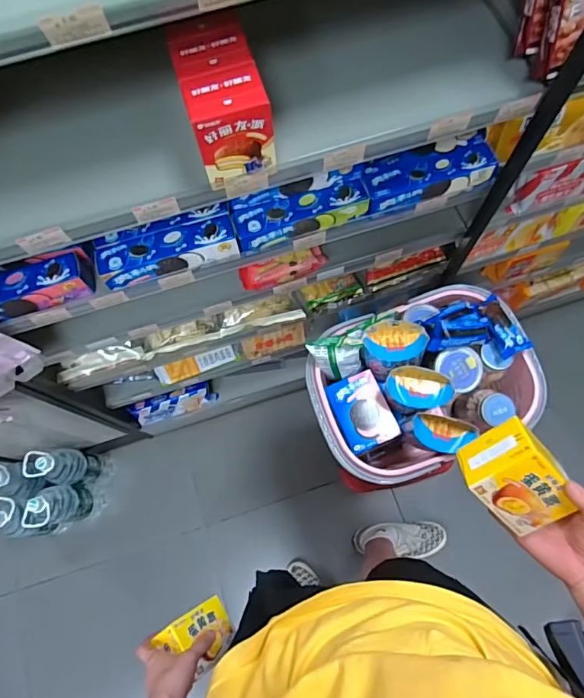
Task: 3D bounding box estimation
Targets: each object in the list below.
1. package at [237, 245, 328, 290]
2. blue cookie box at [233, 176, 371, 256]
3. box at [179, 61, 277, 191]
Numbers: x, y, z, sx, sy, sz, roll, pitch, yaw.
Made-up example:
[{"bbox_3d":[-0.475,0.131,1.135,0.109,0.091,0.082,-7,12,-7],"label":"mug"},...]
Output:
[{"bbox_3d":[-0.014,-0.153,0.866,0.167,0.045,0.048,-20,72,-5],"label":"package"},{"bbox_3d":[0.015,-0.210,0.729,0.209,0.055,0.049,-17,72,-3],"label":"blue cookie box"},{"bbox_3d":[-0.070,-0.258,0.533,0.085,0.094,0.067,-16,72,-3],"label":"box"}]

